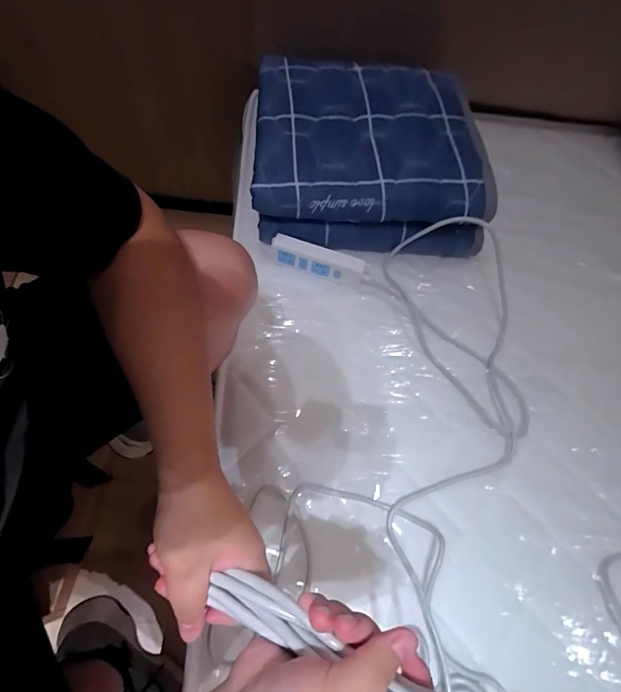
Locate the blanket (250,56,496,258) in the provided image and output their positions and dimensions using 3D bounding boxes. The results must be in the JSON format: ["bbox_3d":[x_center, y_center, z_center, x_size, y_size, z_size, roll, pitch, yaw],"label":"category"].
[{"bbox_3d":[0.106,-0.368,0.770,0.430,0.186,0.342,-1,64,-8],"label":"blanket"}]

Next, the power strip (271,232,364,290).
[{"bbox_3d":[0.013,-0.155,0.718,0.172,0.062,0.032,19,64,6],"label":"power strip"}]

